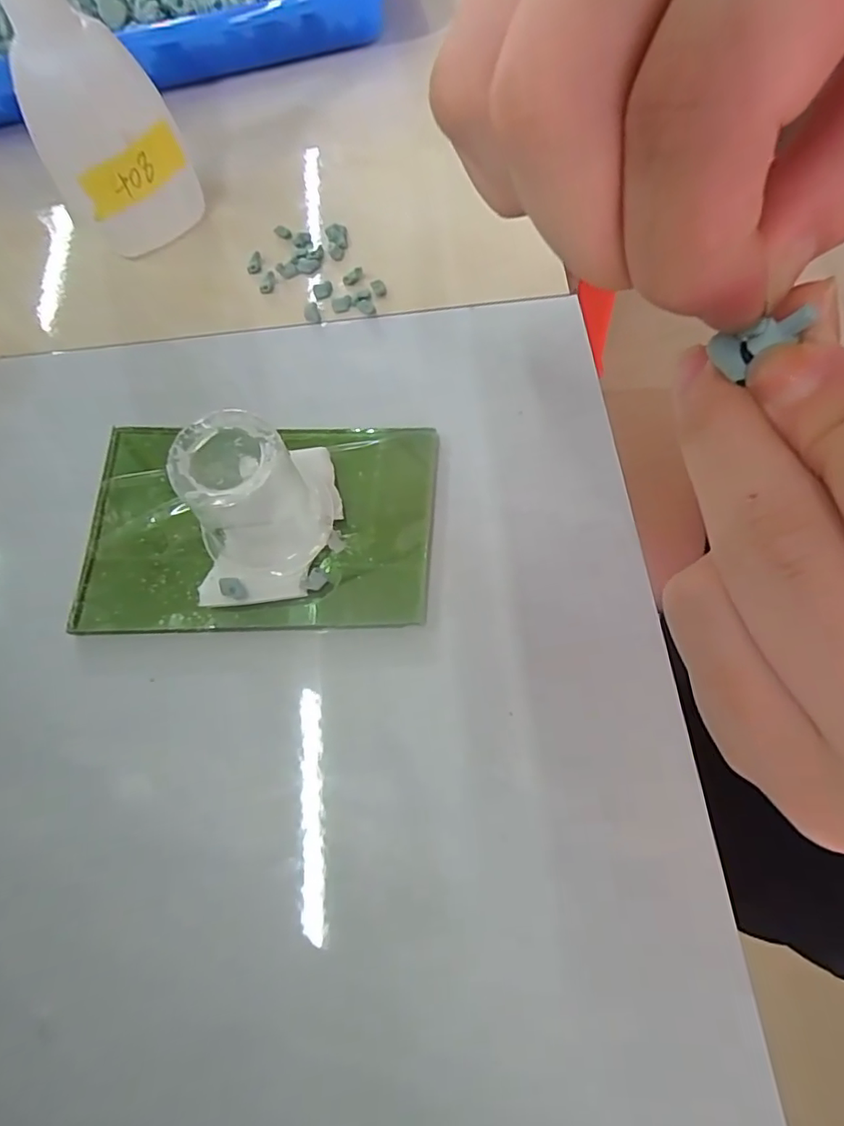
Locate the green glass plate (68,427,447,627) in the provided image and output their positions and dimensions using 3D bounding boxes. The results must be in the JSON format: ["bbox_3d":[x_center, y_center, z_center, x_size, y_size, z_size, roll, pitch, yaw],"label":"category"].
[{"bbox_3d":[-0.049,-0.012,0.167,0.104,0.005,0.066,1,69,3],"label":"green glass plate"}]

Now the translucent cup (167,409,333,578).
[{"bbox_3d":[-0.043,-0.016,0.148,0.031,0.038,0.030,0,71,1],"label":"translucent cup"}]

